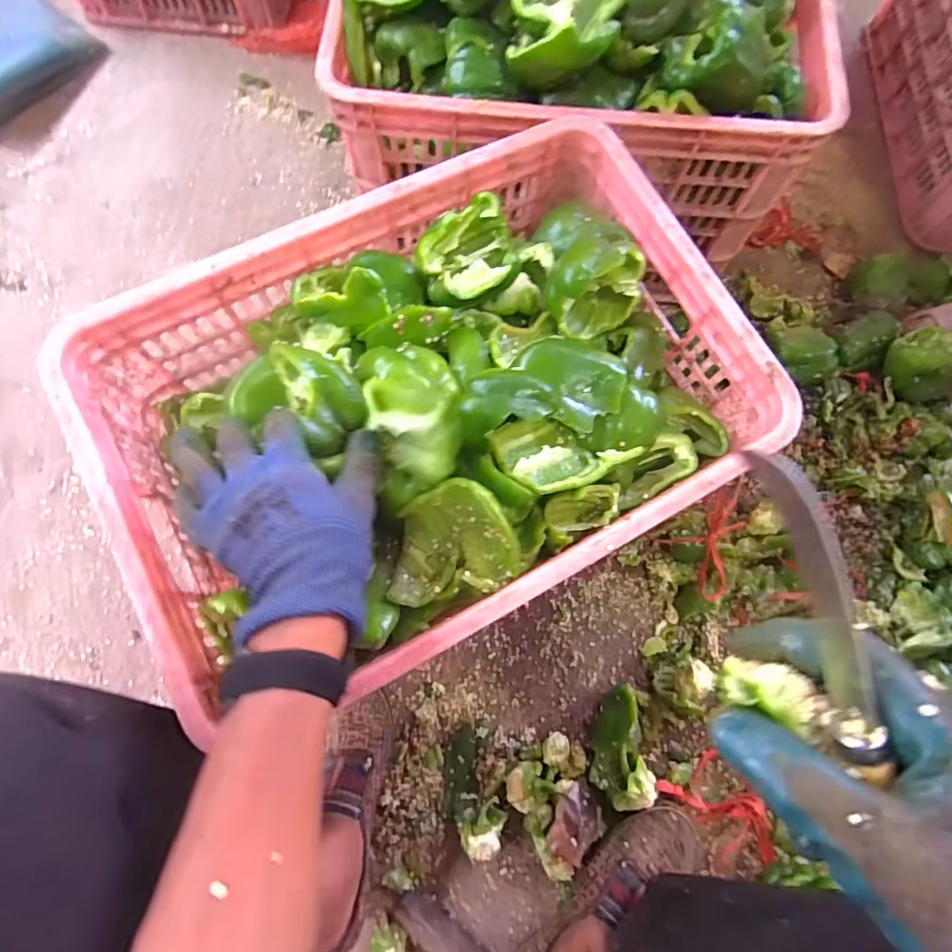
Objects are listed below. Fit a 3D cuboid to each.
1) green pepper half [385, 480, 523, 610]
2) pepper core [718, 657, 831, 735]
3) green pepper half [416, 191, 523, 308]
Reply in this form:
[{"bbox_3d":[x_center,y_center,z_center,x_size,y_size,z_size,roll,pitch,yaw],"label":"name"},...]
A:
[{"bbox_3d":[-0.020,0.050,0.402,0.095,0.058,0.078,-11,76,-7],"label":"green pepper half"},{"bbox_3d":[0.117,0.087,0.211,0.038,0.018,0.019,22,76,4],"label":"pepper core"},{"bbox_3d":[-0.006,-0.190,0.451,0.083,0.047,0.076,-1,75,-4],"label":"green pepper half"}]

